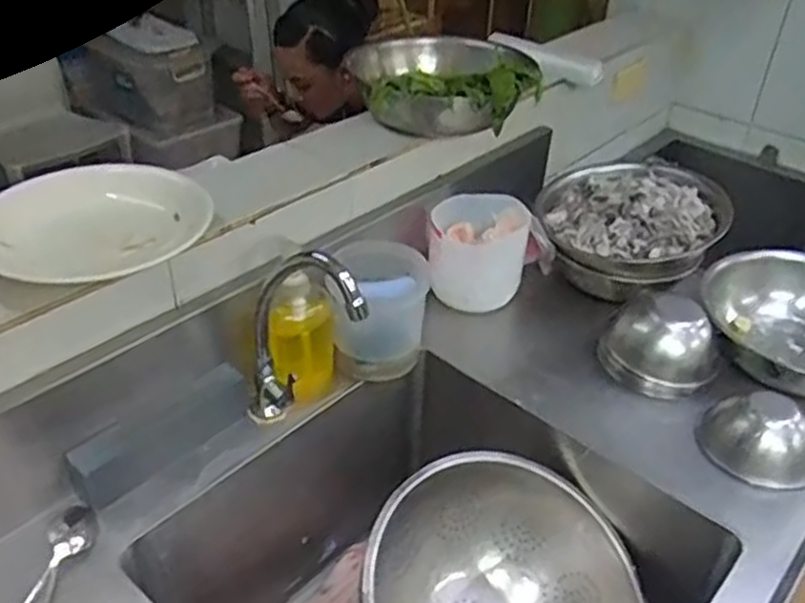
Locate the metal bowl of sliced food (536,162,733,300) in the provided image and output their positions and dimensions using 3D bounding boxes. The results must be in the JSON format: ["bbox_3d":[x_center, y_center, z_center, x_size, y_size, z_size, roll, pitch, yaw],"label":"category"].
[{"bbox_3d":[0.378,-0.124,1.262,0.292,0.135,0.300,2,36,-1],"label":"metal bowl of sliced food"}]

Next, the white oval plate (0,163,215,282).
[{"bbox_3d":[-0.351,-0.090,0.845,0.253,0.128,0.034,-18,3,-17],"label":"white oval plate"}]

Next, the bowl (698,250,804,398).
[{"bbox_3d":[0.597,0.039,1.123,0.282,0.112,0.282,2,36,-1],"label":"bowl"}]

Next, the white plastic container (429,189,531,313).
[{"bbox_3d":[0.121,-0.078,1.194,0.152,0.142,0.157,3,36,0],"label":"white plastic container"}]

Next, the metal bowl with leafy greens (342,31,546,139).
[{"bbox_3d":[0.067,-0.363,1.188,0.278,0.087,0.312,15,38,16],"label":"metal bowl with leafy greens"}]

